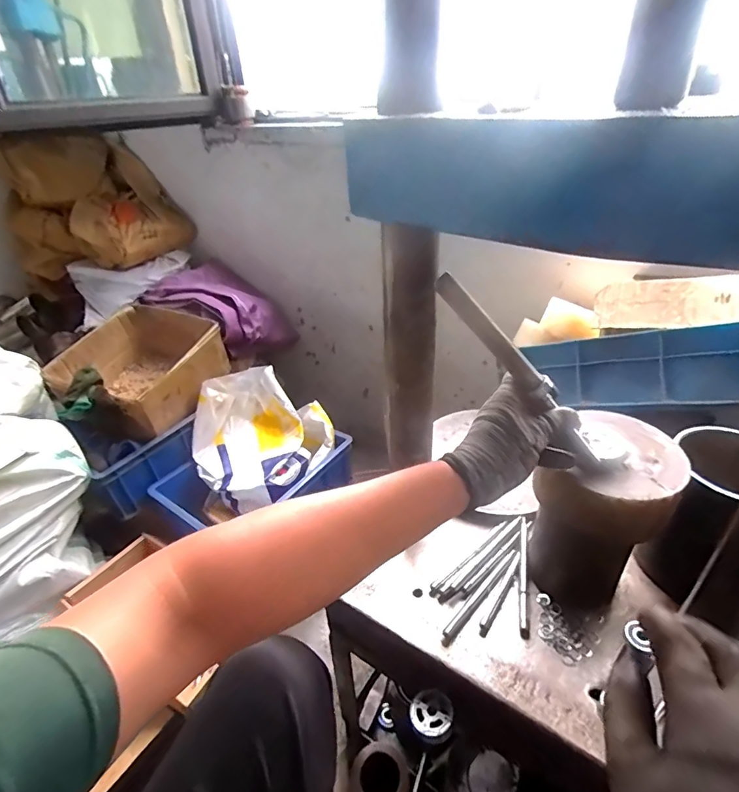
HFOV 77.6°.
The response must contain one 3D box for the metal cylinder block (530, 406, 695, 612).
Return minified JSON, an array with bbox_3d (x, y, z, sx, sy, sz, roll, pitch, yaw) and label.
[{"bbox_3d":[0.275,0.144,0.560,0.134,0.230,0.139,26,44,36],"label":"metal cylinder block"}]

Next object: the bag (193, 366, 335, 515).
[{"bbox_3d":[-0.266,0.093,1.115,0.299,0.209,0.268,-24,39,-28],"label":"bag"}]

